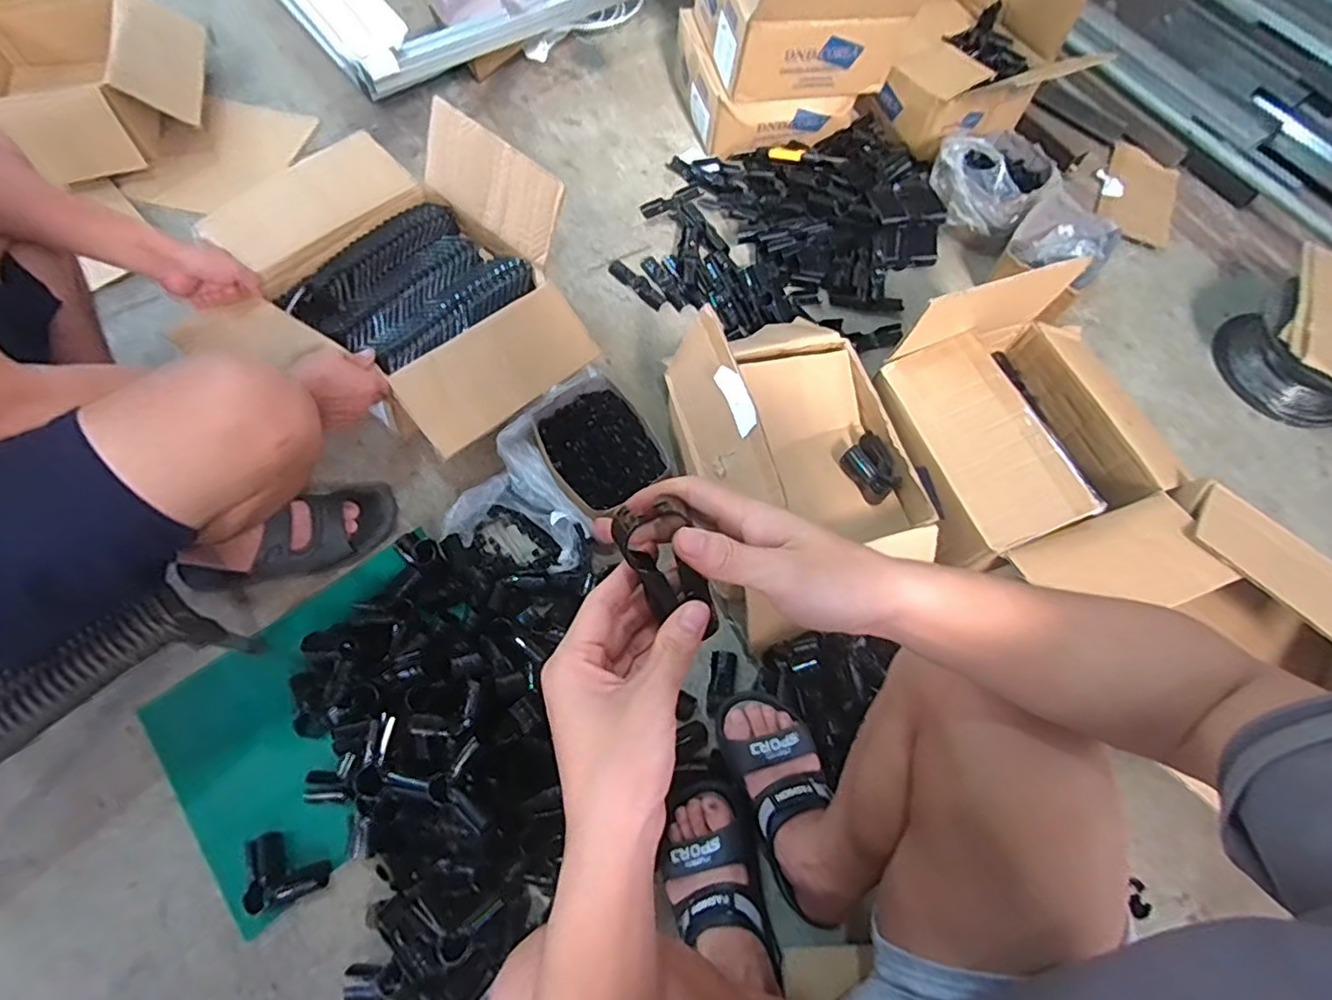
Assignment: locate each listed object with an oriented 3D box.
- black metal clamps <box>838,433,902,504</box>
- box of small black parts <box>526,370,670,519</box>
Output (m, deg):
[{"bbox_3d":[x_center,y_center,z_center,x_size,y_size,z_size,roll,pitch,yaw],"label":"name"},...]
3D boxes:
[{"bbox_3d":[0.292,-0.045,0.873,0.066,0.036,0.095,-27,70,-15],"label":"black metal clamps"},{"bbox_3d":[-0.100,-0.076,0.924,0.155,0.071,0.192,-28,70,-15],"label":"box of small black parts"}]

